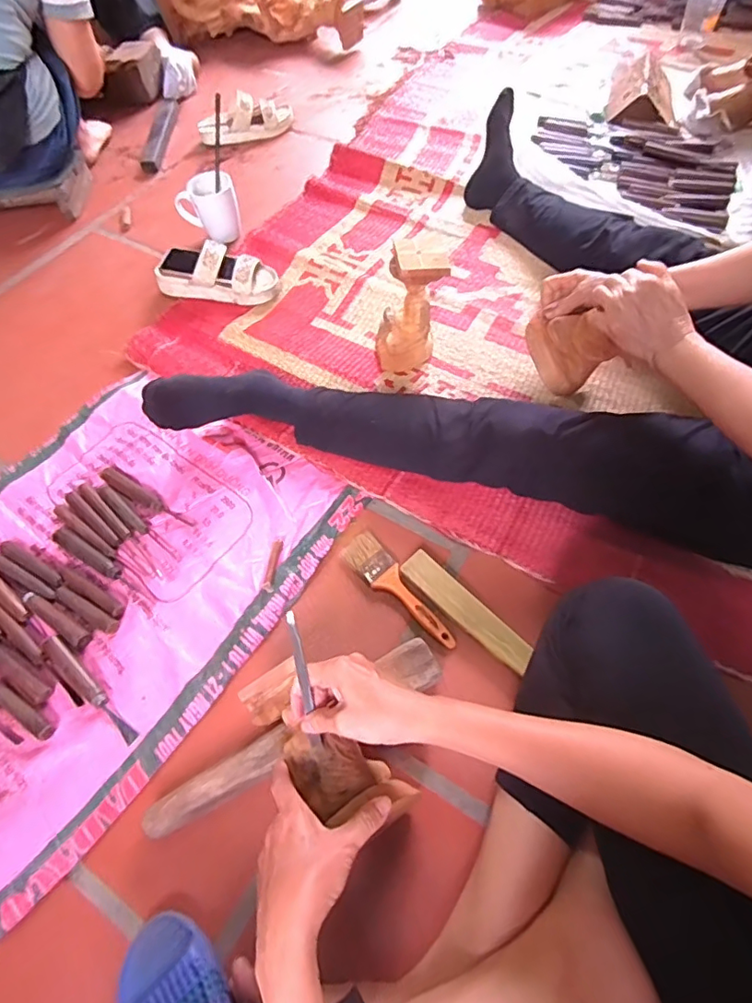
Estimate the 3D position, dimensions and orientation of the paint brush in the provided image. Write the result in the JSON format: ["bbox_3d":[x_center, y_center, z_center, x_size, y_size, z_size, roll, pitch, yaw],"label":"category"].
[{"bbox_3d":[0.030,0.106,0.660,0.047,0.008,0.182,-38,64,-17],"label":"paint brush"}]

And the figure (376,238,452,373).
[{"bbox_3d":[0.048,-0.295,0.818,0.111,0.183,0.100,-20,60,-7],"label":"figure"}]

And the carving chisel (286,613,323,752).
[{"bbox_3d":[-0.067,0.168,0.497,0.011,0.142,0.007,-8,15,0],"label":"carving chisel"}]

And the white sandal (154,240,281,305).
[{"bbox_3d":[-0.292,-0.420,0.977,0.219,0.070,0.082,10,61,10],"label":"white sandal"}]

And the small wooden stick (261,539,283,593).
[{"bbox_3d":[-0.133,0.082,0.689,0.015,0.008,0.081,-1,44,4],"label":"small wooden stick"}]

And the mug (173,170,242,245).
[{"bbox_3d":[-0.329,-0.576,1.063,0.118,0.097,0.082,-21,60,-8],"label":"mug"}]

